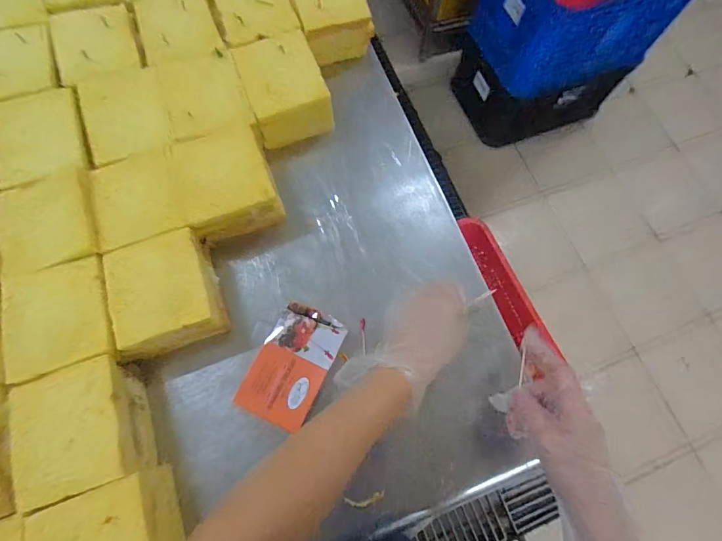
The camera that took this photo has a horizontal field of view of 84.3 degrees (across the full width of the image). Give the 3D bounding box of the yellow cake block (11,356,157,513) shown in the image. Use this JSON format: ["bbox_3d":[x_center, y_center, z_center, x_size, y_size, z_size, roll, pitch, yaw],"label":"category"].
[{"bbox_3d":[-0.242,0.139,0.348,0.086,0.057,0.100,-20,73,-9],"label":"yellow cake block"}]

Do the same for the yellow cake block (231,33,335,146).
[{"bbox_3d":[-0.089,-0.207,0.471,0.091,0.057,0.118,-22,74,-10],"label":"yellow cake block"}]

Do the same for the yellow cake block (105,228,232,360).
[{"bbox_3d":[-0.189,0.024,0.393,0.087,0.054,0.105,-17,73,-9],"label":"yellow cake block"}]

